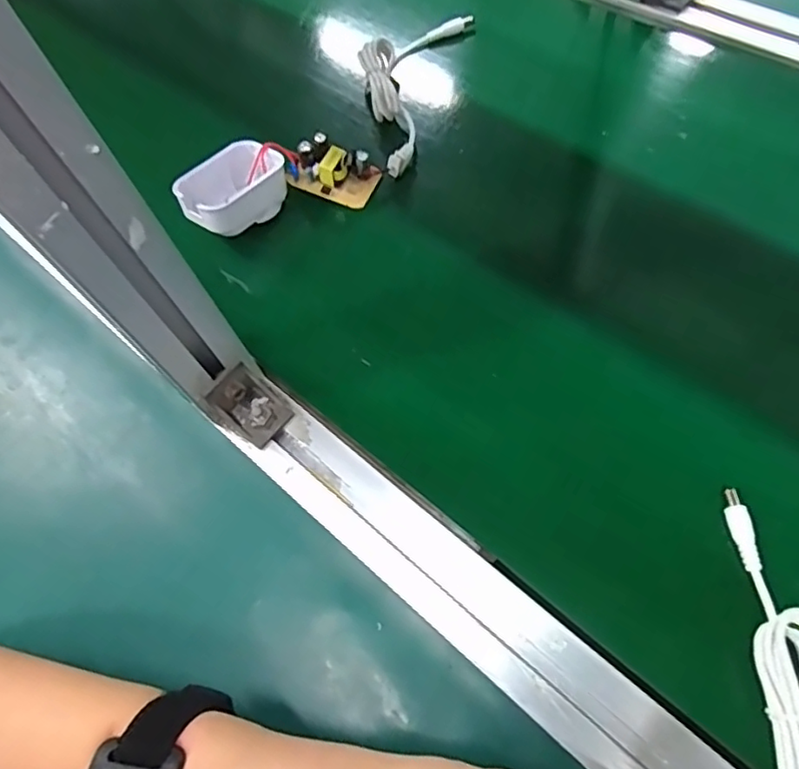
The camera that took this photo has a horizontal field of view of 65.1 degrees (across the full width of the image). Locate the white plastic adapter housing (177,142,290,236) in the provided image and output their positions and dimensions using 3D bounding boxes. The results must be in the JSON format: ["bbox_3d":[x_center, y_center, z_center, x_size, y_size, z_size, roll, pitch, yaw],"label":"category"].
[{"bbox_3d":[-0.110,-0.130,0.414,0.047,0.033,0.072,39,70,13],"label":"white plastic adapter housing"}]

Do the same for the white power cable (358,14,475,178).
[{"bbox_3d":[0.000,-0.225,0.462,0.063,0.026,0.169,18,67,5],"label":"white power cable"}]

